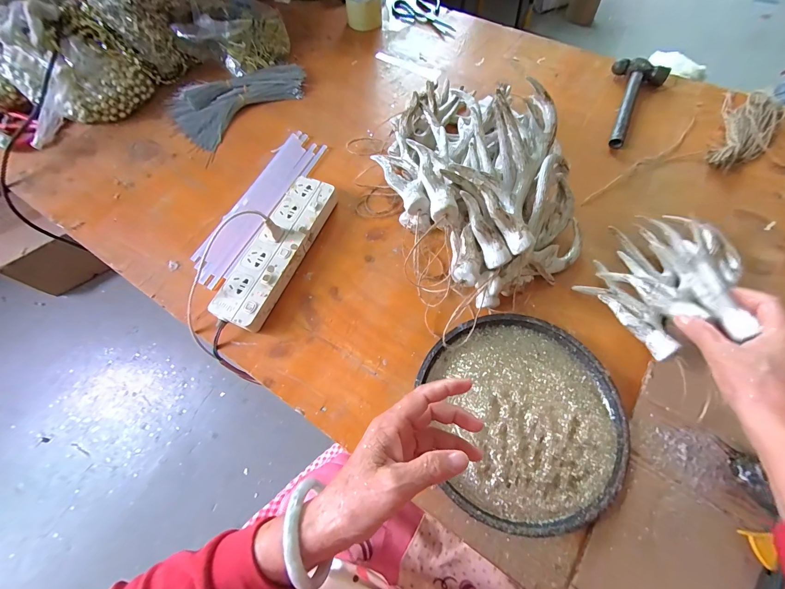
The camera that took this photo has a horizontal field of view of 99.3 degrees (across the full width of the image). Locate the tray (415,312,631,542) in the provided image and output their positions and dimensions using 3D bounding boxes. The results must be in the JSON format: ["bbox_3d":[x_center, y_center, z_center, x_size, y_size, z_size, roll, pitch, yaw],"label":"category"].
[{"bbox_3d":[0.142,0.135,0.382,0.225,0.018,0.223,-2,64,3],"label":"tray"}]

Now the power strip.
[{"bbox_3d":[-0.165,-0.067,0.490,0.069,0.039,0.253,19,66,13],"label":"power strip"}]

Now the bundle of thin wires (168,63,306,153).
[{"bbox_3d":[-0.294,-0.388,0.653,0.261,0.022,0.165,-32,66,-12],"label":"bundle of thin wires"}]

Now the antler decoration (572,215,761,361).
[{"bbox_3d":[0.350,-0.040,0.408,0.221,0.103,0.136,-43,68,-16],"label":"antler decoration"}]

